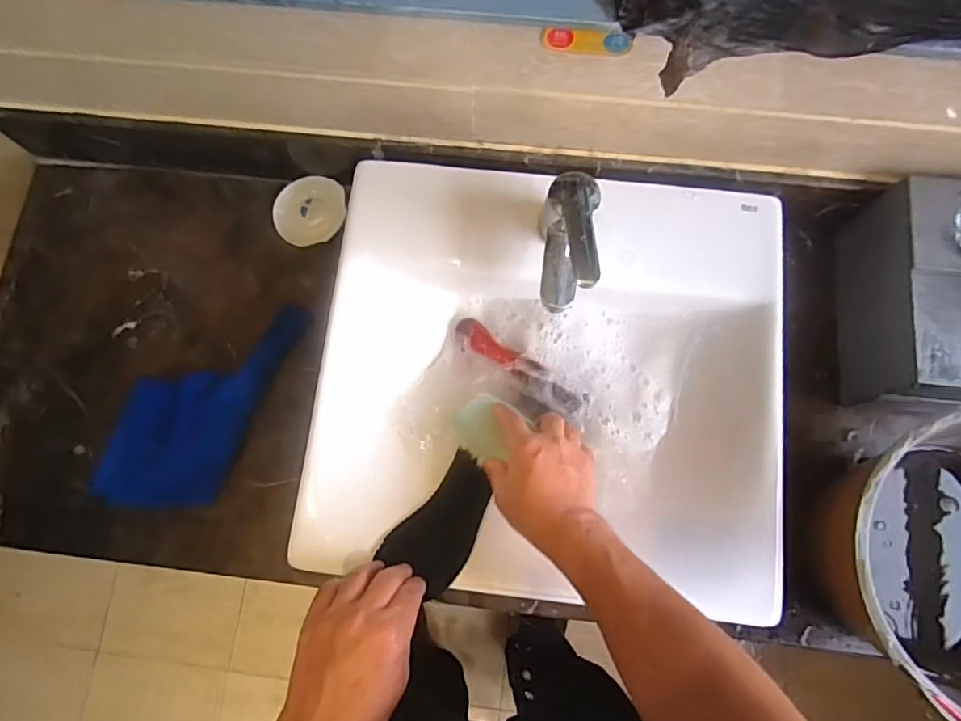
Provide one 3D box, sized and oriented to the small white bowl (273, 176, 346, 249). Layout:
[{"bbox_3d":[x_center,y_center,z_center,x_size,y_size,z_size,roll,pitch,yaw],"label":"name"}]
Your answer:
[{"bbox_3d":[-0.220,-0.192,0.761,0.085,0.024,0.087,0,77,1],"label":"small white bowl"}]

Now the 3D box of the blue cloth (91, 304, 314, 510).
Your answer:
[{"bbox_3d":[-0.335,0.045,0.699,0.149,0.028,0.293,22,79,6],"label":"blue cloth"}]

